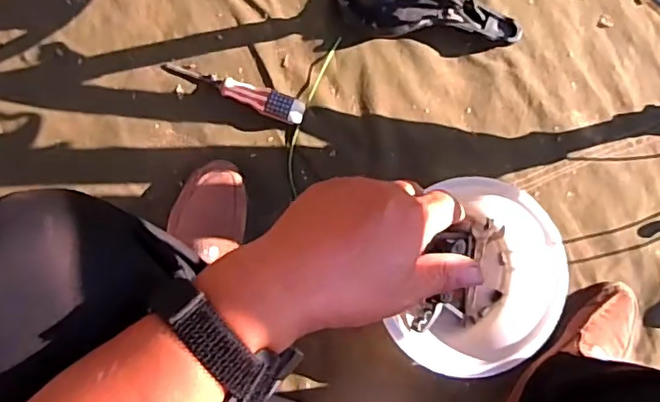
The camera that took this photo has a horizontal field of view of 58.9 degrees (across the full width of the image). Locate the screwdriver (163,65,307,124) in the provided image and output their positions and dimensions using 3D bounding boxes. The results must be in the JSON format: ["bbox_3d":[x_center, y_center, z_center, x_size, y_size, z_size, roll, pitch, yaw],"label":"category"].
[{"bbox_3d":[-0.125,-0.147,0.777,0.188,0.031,0.037,20,87,-7],"label":"screwdriver"}]

